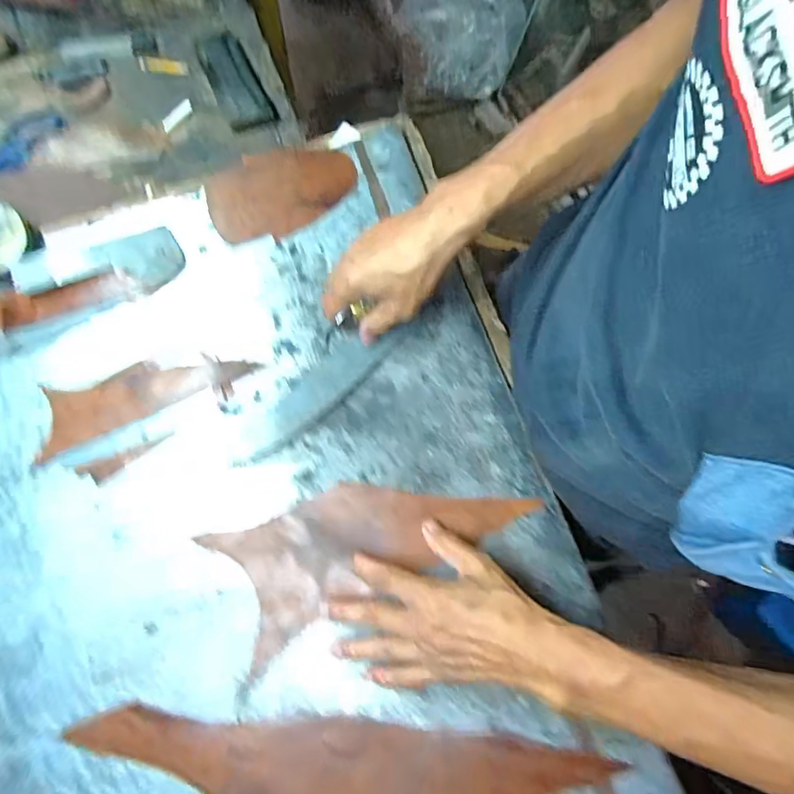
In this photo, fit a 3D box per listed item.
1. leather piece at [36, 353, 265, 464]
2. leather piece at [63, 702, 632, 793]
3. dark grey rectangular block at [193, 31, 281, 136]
[{"bbox_3d":[-0.228,-0.004,0.452,0.188,0.011,0.064,-17,67,-3],"label":"leather piece"},{"bbox_3d":[-0.042,0.307,0.361,0.385,0.008,0.118,3,69,2],"label":"leather piece"},{"bbox_3d":[-0.191,-0.375,0.576,0.056,0.022,0.159,-23,76,-11],"label":"dark grey rectangular block"}]

